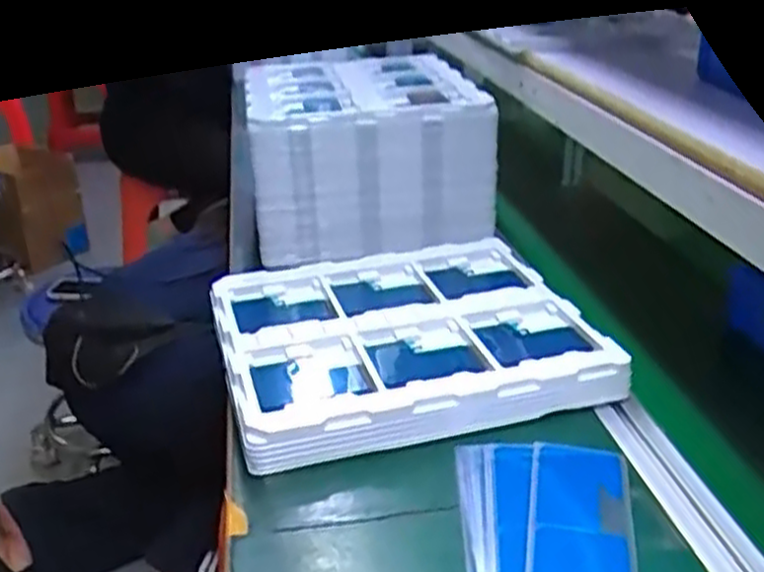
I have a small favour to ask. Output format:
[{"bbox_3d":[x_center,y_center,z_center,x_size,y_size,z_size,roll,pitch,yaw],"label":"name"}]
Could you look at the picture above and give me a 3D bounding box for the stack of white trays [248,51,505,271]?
[{"bbox_3d":[-0.030,-0.149,0.912,0.260,0.178,0.212,-10,27,-18],"label":"stack of white trays"}]

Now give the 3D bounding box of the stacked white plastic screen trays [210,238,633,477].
[{"bbox_3d":[0.013,0.049,0.745,0.325,0.061,0.290,-7,27,-14],"label":"stacked white plastic screen trays"}]

